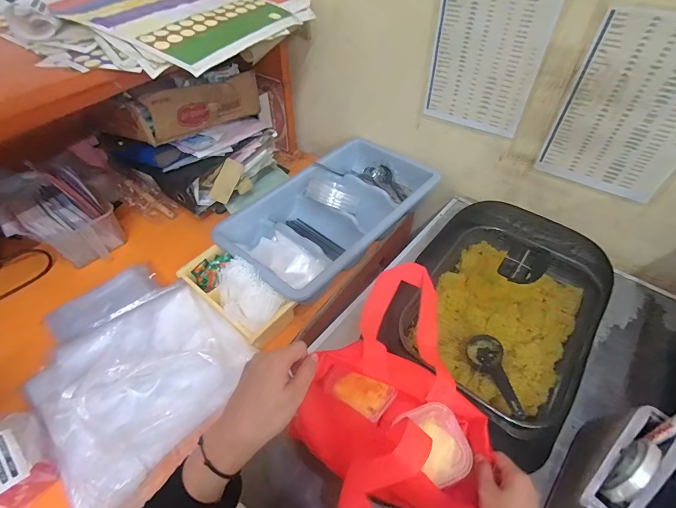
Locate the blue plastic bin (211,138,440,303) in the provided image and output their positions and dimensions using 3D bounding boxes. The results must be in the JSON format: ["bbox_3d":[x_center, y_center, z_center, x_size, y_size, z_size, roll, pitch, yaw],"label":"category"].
[{"bbox_3d":[-0.009,-0.096,0.815,0.281,0.092,0.494,35,57,28],"label":"blue plastic bin"}]

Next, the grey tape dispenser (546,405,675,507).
[{"bbox_3d":[0.342,0.284,0.443,0.188,0.101,0.069,-33,56,-25],"label":"grey tape dispenser"}]

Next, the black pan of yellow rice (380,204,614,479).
[{"bbox_3d":[0.290,0.080,0.649,0.324,0.105,0.423,30,55,24],"label":"black pan of yellow rice"}]

